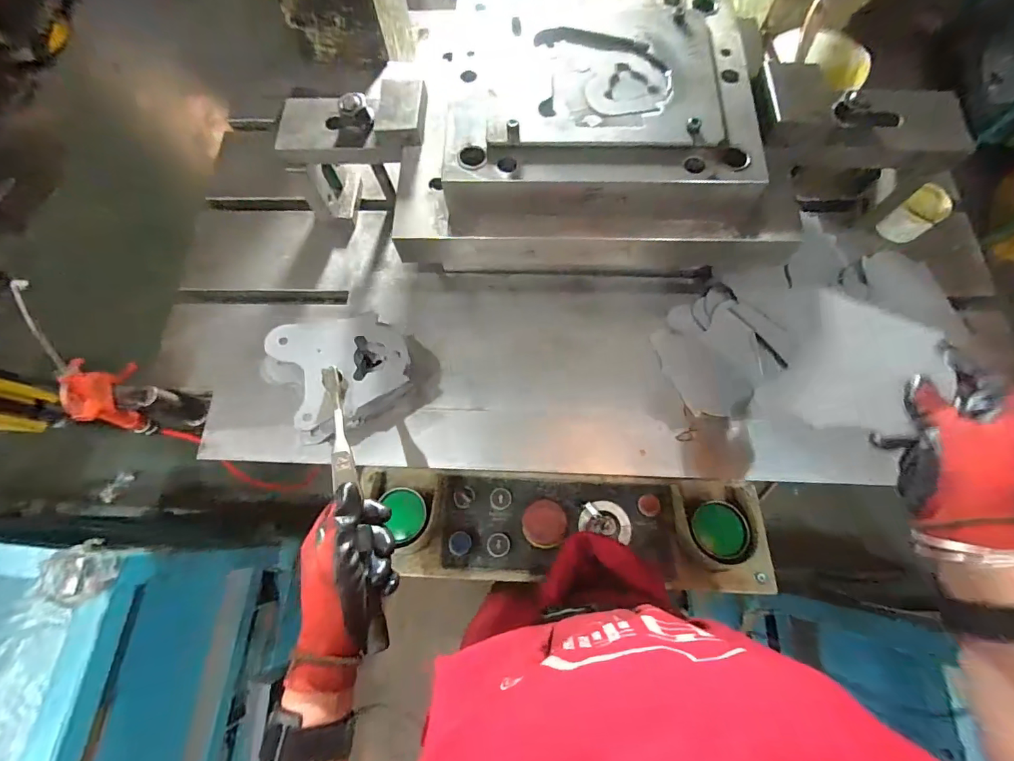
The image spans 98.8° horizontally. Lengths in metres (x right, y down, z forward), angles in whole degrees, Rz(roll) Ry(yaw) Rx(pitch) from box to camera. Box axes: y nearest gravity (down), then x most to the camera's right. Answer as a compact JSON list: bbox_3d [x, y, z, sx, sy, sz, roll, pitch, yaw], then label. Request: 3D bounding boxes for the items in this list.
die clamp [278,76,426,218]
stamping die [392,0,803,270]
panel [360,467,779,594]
[{"bbox_3d":[-0.183,-0.284,0.565,0.176,0.160,0.094,2,71,3],"label":"die clamp"},{"bbox_3d":[0.087,-0.284,0.490,0.404,0.095,0.311,0,71,2],"label":"stamping die"},{"bbox_3d":[0.071,0.202,0.581,0.535,0.077,0.140,2,71,3],"label":"panel"}]

